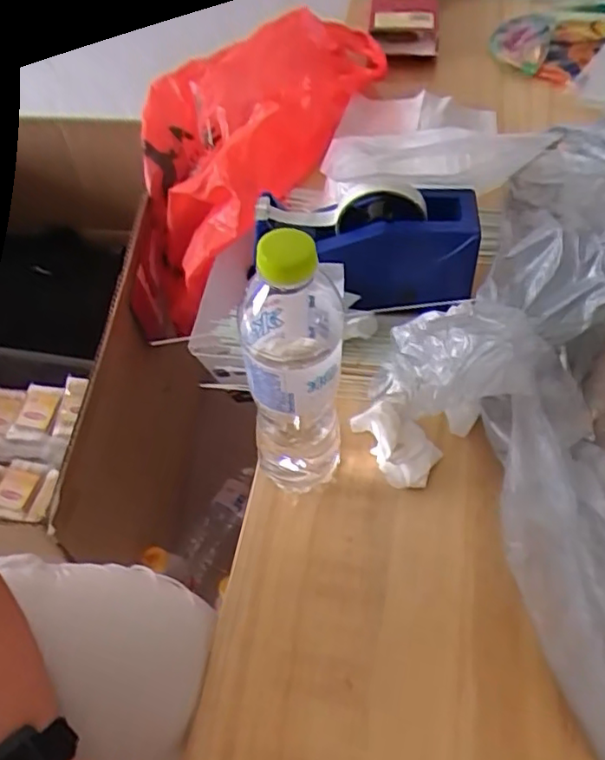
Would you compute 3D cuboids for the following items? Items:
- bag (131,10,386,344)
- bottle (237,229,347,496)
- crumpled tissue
[{"bbox_3d":[-0.055,-0.278,0.852,0.324,0.250,0.382,-2,53,2],"label":"bag"},{"bbox_3d":[-0.007,-0.002,0.424,0.060,0.240,0.068,-7,53,-2],"label":"bottle"},{"bbox_3d":[0.080,0.050,0.508,0.053,0.037,0.077,-23,55,-13],"label":"crumpled tissue"}]

